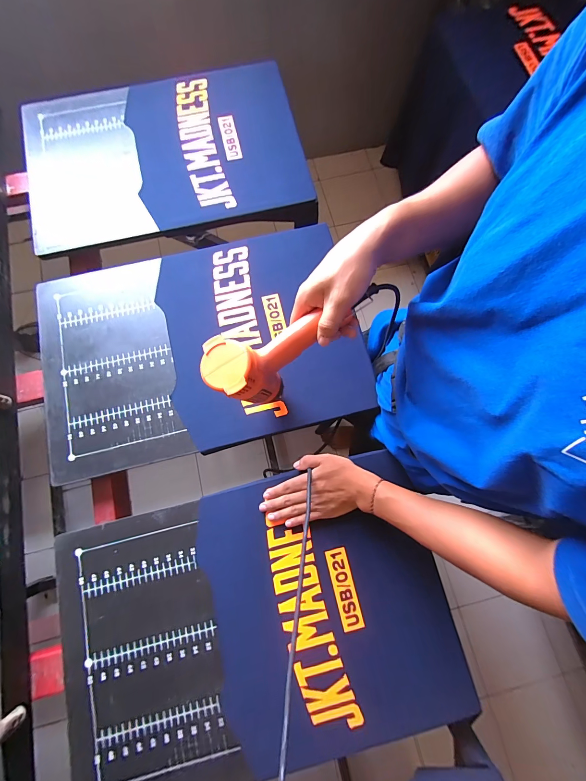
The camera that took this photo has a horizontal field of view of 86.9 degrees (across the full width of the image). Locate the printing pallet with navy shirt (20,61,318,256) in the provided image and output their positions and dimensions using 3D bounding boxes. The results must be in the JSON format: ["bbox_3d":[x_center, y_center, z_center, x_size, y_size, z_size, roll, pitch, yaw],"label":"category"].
[{"bbox_3d":[-0.283,-0.523,0.700,0.597,0.056,0.387,-12,77,-2],"label":"printing pallet with navy shirt"}]

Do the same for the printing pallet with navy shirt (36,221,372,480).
[{"bbox_3d":[-0.176,-0.089,0.583,0.575,0.019,0.398,-16,77,-3],"label":"printing pallet with navy shirt"}]

